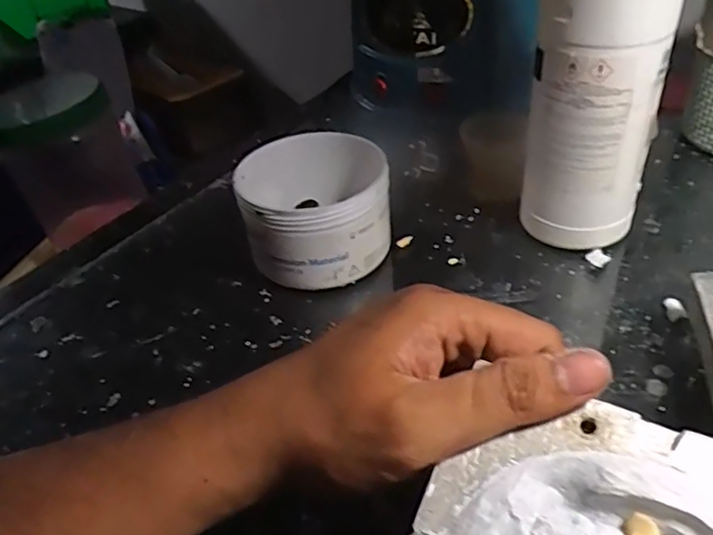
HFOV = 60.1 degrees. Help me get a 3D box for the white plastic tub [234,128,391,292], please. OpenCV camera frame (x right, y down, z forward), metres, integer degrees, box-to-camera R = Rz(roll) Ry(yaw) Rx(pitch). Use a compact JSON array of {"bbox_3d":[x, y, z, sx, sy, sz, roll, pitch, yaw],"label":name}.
[{"bbox_3d":[-0.025,-0.037,0.388,0.088,0.063,0.093,-4,39,3],"label":"white plastic tub"}]

